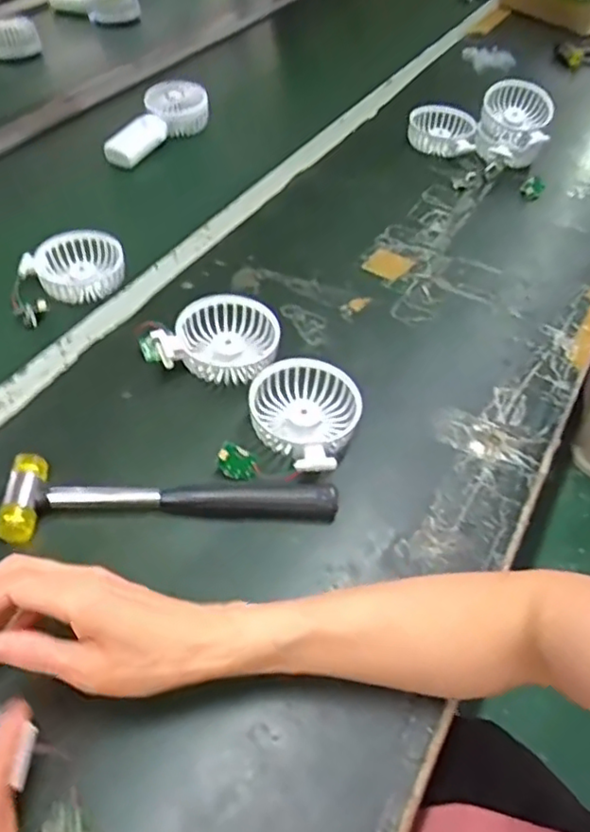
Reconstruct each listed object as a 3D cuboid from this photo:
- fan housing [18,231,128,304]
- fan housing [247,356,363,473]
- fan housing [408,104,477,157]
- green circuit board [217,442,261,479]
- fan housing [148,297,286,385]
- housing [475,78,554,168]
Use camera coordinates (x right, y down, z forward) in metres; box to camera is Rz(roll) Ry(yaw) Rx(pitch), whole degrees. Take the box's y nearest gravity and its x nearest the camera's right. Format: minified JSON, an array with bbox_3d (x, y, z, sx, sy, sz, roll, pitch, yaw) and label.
[{"bbox_3d":[-0.236,-0.159,0.679,0.097,0.037,0.078,-30,57,-25],"label":"fan housing"},{"bbox_3d":[0.003,-0.002,0.526,0.092,0.031,0.099,22,52,16],"label":"fan housing"},{"bbox_3d":[0.203,-0.395,0.882,0.093,0.036,0.088,9,50,5],"label":"fan housing"},{"bbox_3d":[-0.045,0.037,0.497,0.034,0.007,0.025,35,86,-5],"label":"green circuit board"},{"bbox_3d":[-0.070,-0.067,0.576,0.107,0.031,0.087,-17,52,-16],"label":"fan housing"},{"bbox_3d":[0.300,-0.398,0.869,0.091,0.070,0.137,13,50,8],"label":"housing"}]

